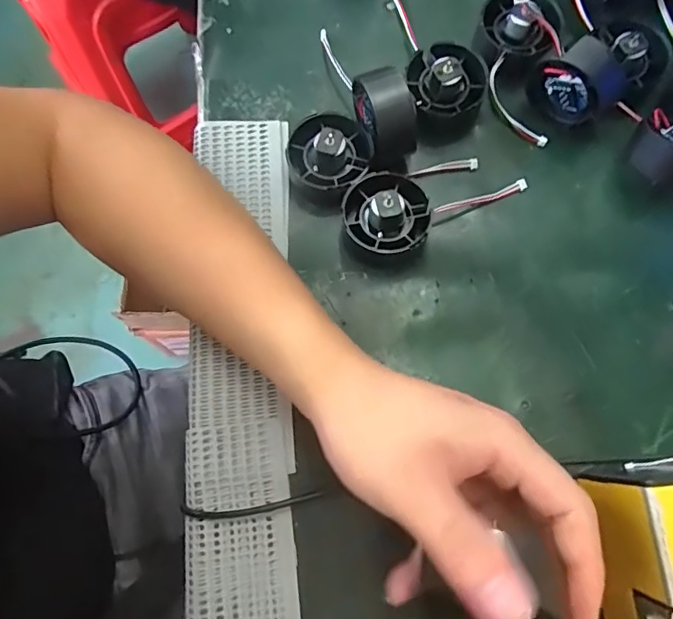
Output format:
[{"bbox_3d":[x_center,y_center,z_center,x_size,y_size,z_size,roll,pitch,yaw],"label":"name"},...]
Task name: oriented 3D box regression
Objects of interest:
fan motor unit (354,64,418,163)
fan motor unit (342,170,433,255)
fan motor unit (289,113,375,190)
[{"bbox_3d":[0.032,-0.118,0.322,0.030,0.043,0.044,-19,75,-4],"label":"fan motor unit"},{"bbox_3d":[0.030,-0.058,0.314,0.050,0.029,0.051,0,75,1],"label":"fan motor unit"},{"bbox_3d":[-0.004,-0.097,0.327,0.050,0.030,0.050,0,75,1],"label":"fan motor unit"}]

